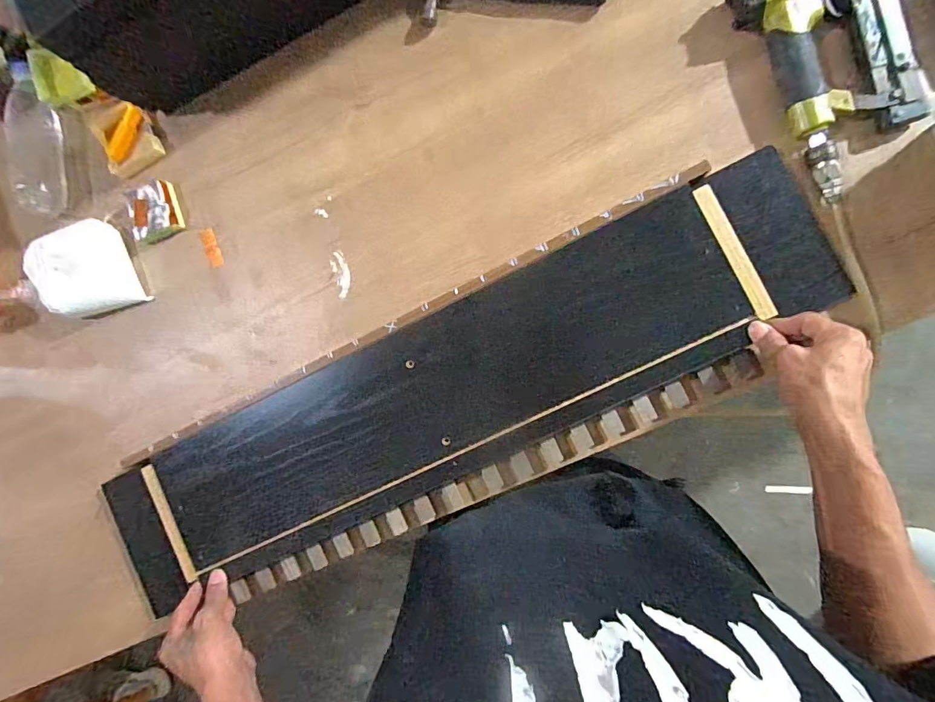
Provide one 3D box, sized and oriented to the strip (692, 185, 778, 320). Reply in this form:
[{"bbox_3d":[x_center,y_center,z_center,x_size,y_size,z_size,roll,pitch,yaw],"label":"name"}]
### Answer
[{"bbox_3d":[0.274,-0.102,0.466,0.023,0.005,0.146,-26,88,-1],"label":"strip"}]

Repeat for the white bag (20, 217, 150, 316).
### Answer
[{"bbox_3d":[-0.495,-0.097,0.583,0.115,0.046,0.117,-26,87,8],"label":"white bag"}]

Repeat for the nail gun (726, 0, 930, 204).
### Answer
[{"bbox_3d":[0.381,-0.294,0.462,0.132,0.041,0.233,-25,87,8],"label":"nail gun"}]

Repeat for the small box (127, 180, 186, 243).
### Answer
[{"bbox_3d":[-0.403,-0.178,0.586,0.066,0.013,0.068,-21,88,8],"label":"small box"}]

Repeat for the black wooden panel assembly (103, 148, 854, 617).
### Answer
[{"bbox_3d":[-0.024,0.066,0.521,0.870,0.040,0.217,-26,87,6],"label":"black wooden panel assembly"}]

